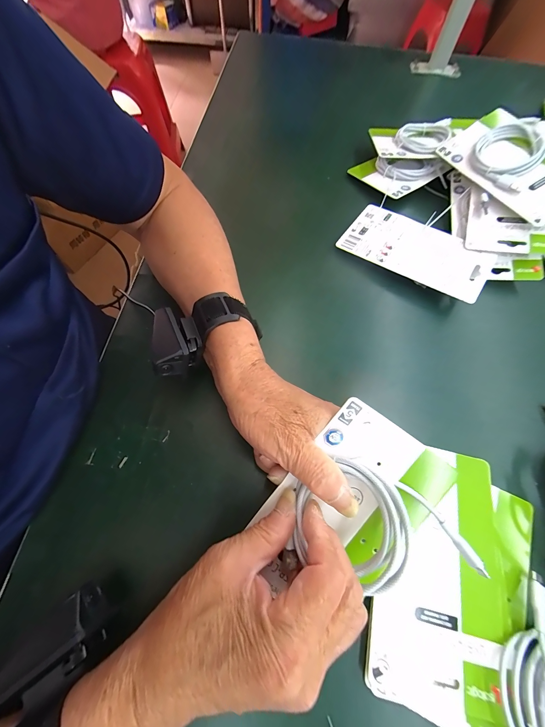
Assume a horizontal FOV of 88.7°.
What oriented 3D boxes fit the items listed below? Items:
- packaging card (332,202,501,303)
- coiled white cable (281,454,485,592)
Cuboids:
[{"bbox_3d":[0.186,-0.150,0.362,0.180,0.011,0.095,35,72,15],"label":"packaging card"},{"bbox_3d":[0.077,0.115,0.189,0.125,0.027,0.074,15,68,8],"label":"coiled white cable"}]

